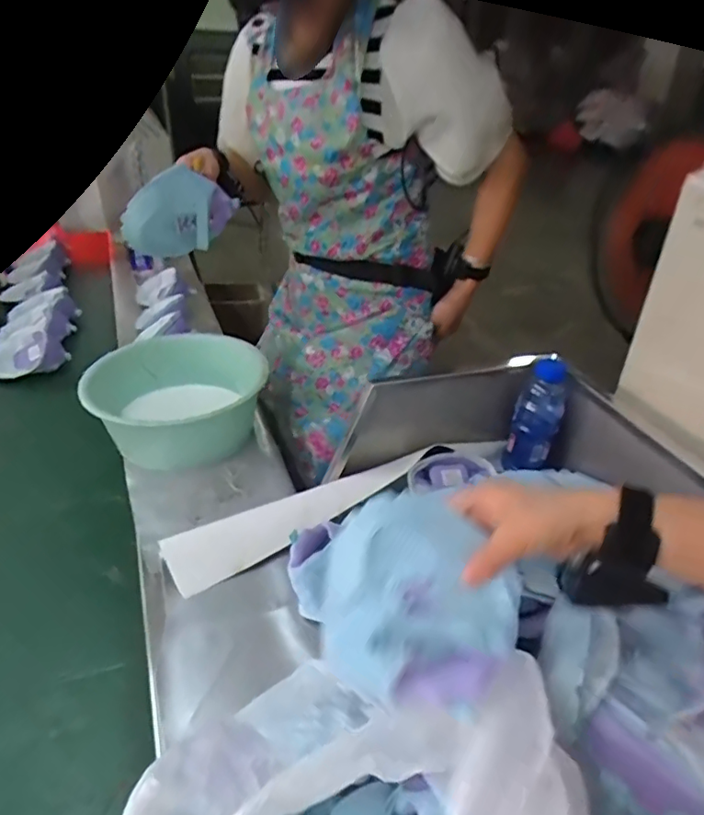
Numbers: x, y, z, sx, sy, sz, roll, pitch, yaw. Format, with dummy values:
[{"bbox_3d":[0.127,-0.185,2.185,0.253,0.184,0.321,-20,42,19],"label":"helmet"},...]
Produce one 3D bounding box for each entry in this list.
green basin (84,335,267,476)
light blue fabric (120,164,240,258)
[{"bbox_3d":[-0.311,-0.022,1.012,0.281,0.108,0.282,2,33,-1],"label":"green basin"},{"bbox_3d":[-0.265,-0.305,0.885,0.173,0.120,0.048,-20,40,-31],"label":"light blue fabric"}]

